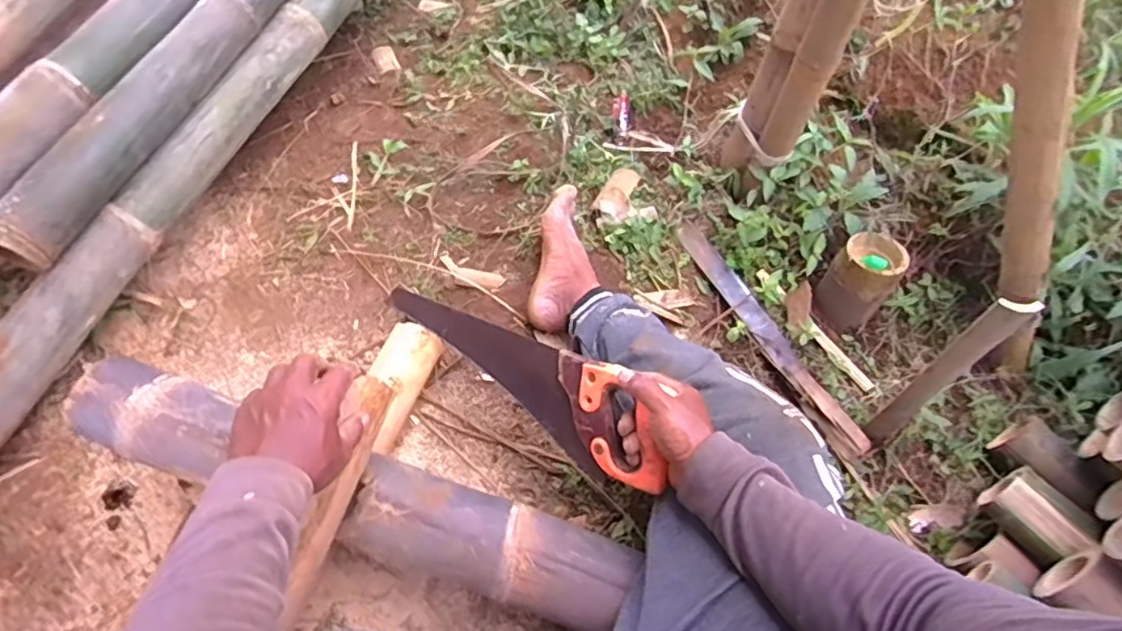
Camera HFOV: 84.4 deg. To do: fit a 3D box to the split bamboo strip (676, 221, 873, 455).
[{"bbox_3d":[0.292,0.016,0.901,0.040,0.014,0.419,-24,59,-10],"label":"split bamboo strip"}]

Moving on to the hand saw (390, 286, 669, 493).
[{"bbox_3d":[-0.060,0.071,0.747,0.445,0.124,0.026,23,23,35],"label":"hand saw"}]

